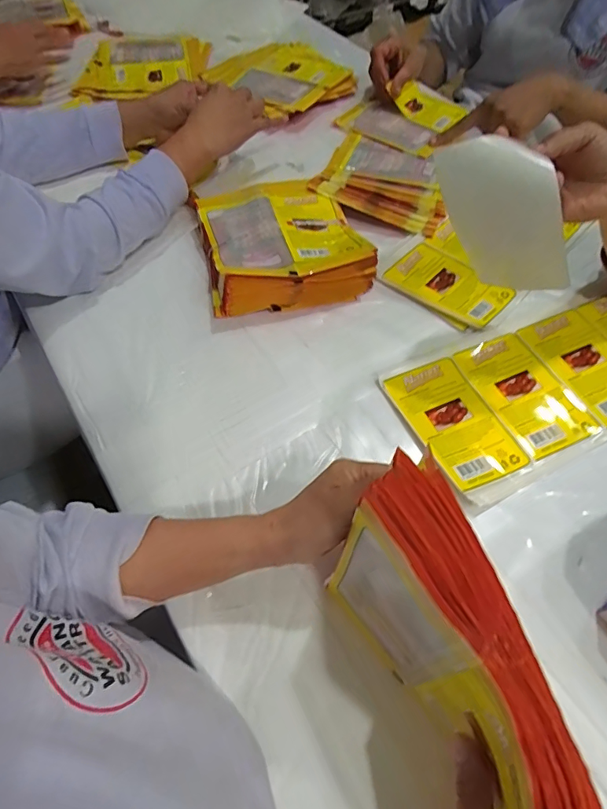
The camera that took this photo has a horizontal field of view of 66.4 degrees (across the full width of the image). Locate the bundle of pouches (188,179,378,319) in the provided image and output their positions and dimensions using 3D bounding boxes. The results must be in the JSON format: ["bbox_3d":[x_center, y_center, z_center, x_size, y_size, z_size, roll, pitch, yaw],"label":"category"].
[{"bbox_3d":[-0.029,-0.209,0.576,0.195,0.049,0.197,-12,60,-6],"label":"bundle of pouches"}]

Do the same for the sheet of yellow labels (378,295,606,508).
[{"bbox_3d":[0.267,-0.025,0.480,0.336,0.009,0.152,-21,60,-11],"label":"sheet of yellow labels"}]

